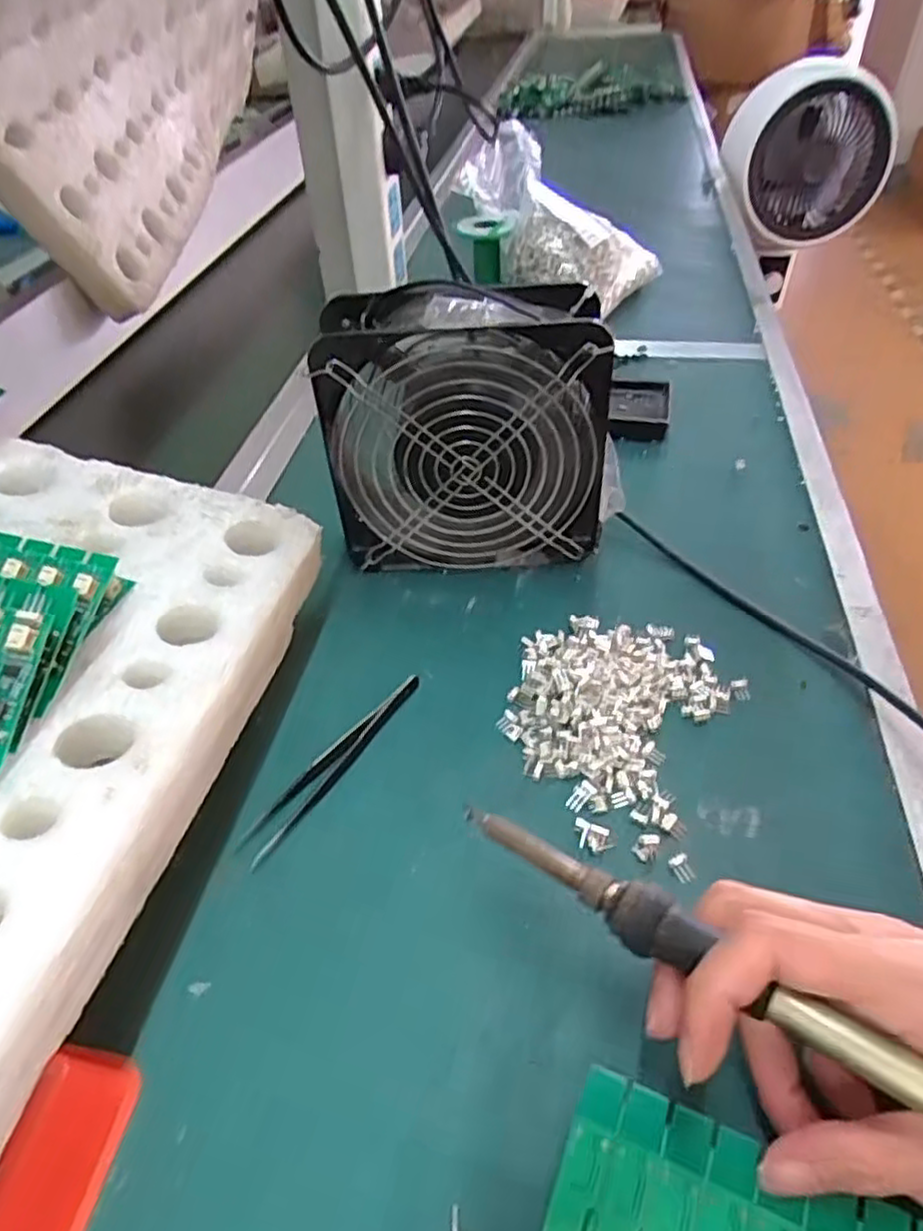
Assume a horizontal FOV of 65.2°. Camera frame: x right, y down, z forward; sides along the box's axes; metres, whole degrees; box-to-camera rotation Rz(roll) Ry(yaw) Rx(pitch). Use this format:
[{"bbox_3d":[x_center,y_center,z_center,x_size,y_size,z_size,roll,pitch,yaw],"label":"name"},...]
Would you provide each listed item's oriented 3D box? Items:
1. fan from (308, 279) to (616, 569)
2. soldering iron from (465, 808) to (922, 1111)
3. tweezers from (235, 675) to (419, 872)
[{"bbox_3d":[0.006,-0.102,0.406,0.166,0.148,0.056,-2,44,1],"label":"fan"},{"bbox_3d":[0.084,0.110,0.225,0.201,0.013,0.016,22,44,31],"label":"soldering iron"},{"bbox_3d":[-0.059,0.066,0.342,0.015,0.013,0.115,25,51,27],"label":"tweezers"}]

